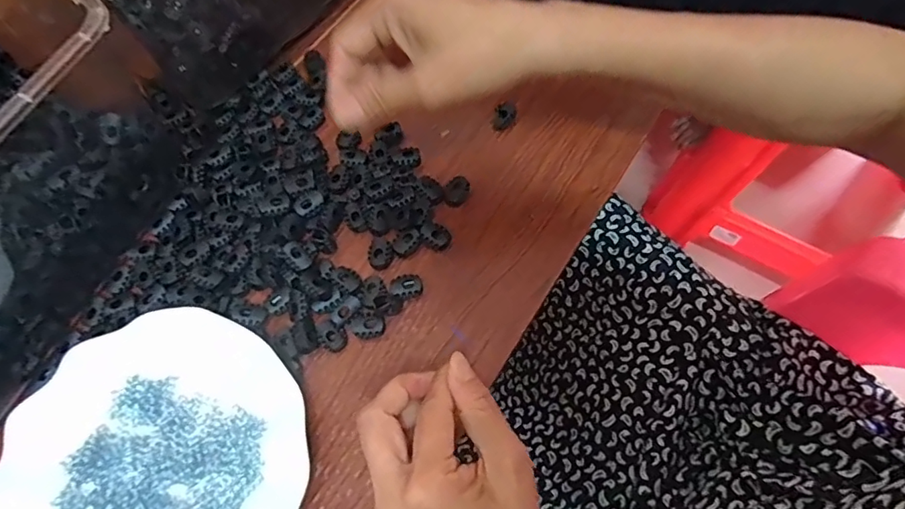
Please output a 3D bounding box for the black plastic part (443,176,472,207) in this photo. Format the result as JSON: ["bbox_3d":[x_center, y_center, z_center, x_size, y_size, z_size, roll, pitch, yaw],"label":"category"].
[{"bbox_3d":[0.003,-0.047,0.389,0.019,0.008,0.023,9,67,7],"label":"black plastic part"}]

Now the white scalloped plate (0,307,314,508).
[{"bbox_3d":[-0.178,0.129,0.316,0.175,0.027,0.180,-1,66,3],"label":"white scalloped plate"}]

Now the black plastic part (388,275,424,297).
[{"bbox_3d":[-0.032,0.023,0.362,0.023,0.008,0.018,-12,66,-2],"label":"black plastic part"}]

